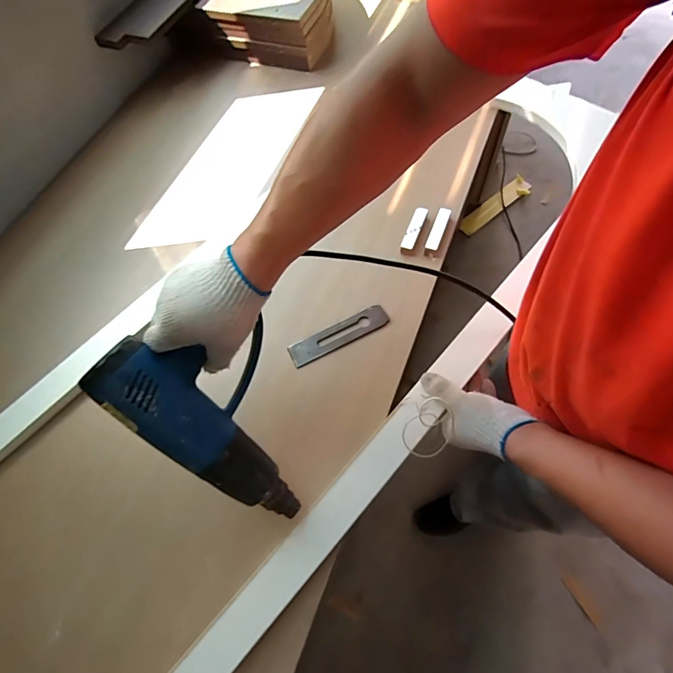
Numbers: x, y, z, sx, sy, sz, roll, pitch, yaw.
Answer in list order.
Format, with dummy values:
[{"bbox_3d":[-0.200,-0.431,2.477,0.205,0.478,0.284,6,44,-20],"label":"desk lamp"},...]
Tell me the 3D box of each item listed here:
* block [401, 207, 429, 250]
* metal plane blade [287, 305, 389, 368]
[{"bbox_3d":[0.130,-0.179,0.671,0.020,0.013,0.085,20,67,15],"label":"block"},{"bbox_3d":[0.004,-0.002,0.613,0.157,0.004,0.038,-26,66,-7],"label":"metal plane blade"}]

